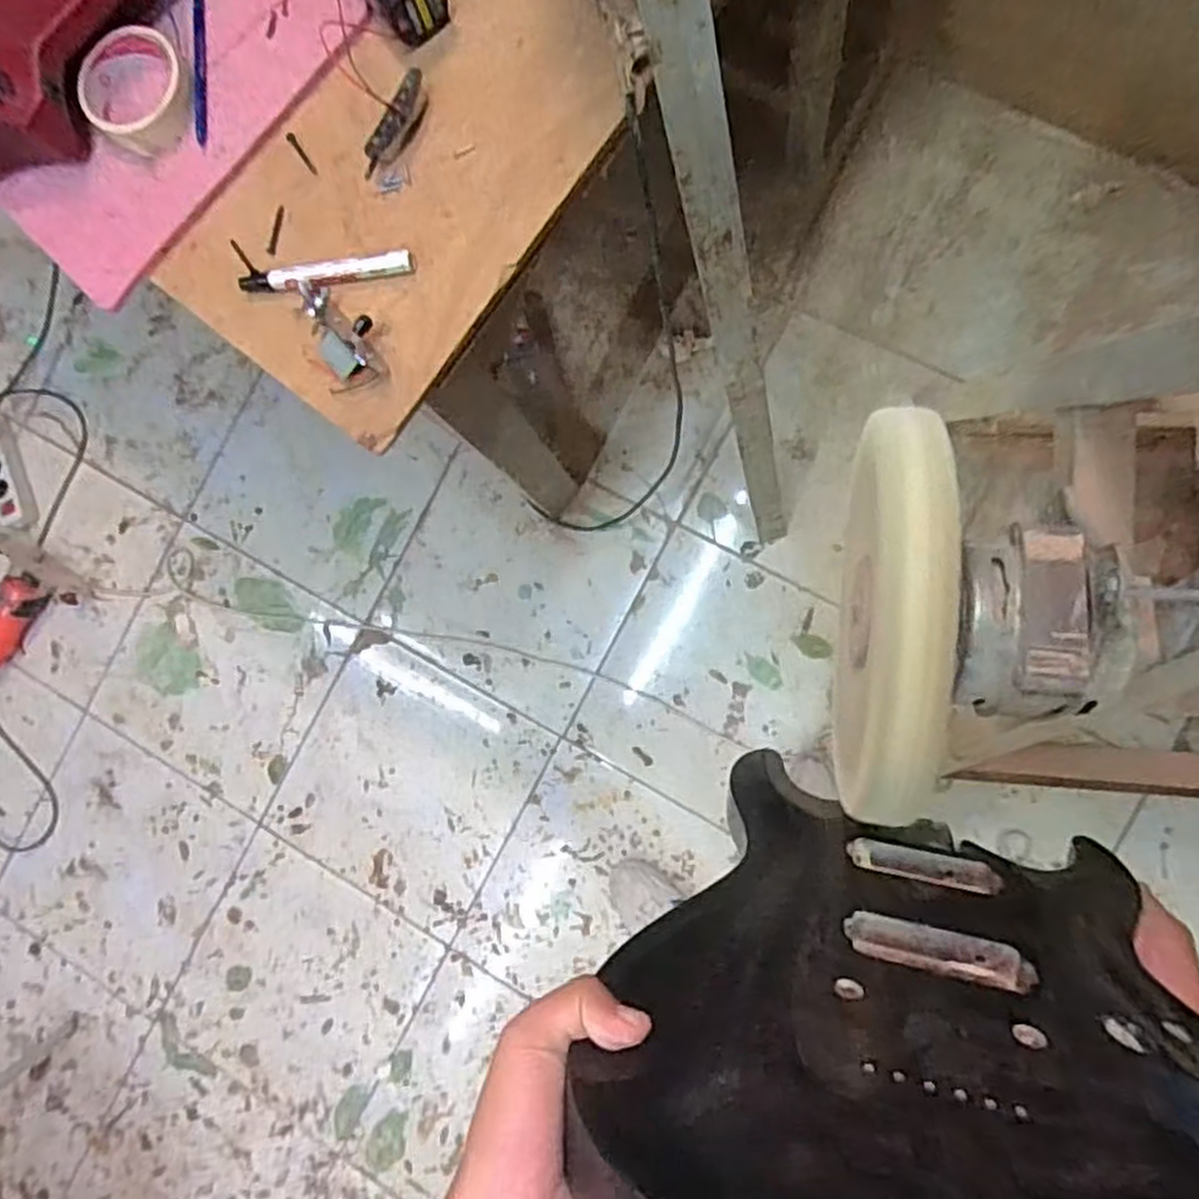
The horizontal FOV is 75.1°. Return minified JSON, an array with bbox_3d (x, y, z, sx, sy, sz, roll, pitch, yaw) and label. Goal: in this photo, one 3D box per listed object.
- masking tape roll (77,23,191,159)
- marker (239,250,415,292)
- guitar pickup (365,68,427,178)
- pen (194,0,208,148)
[{"bbox_3d":[-0.379,-0.418,0.641,0.091,0.022,0.092,24,91,9],"label":"masking tape roll"},{"bbox_3d":[-0.217,-0.256,0.619,0.143,0.014,0.020,-3,87,9],"label":"marker"},{"bbox_3d":[-0.160,-0.372,0.613,0.016,0.026,0.080,37,93,9],"label":"guitar pickup"},{"bbox_3d":[-0.329,-0.439,0.645,0.010,0.010,0.127,0,87,9],"label":"pen"}]

